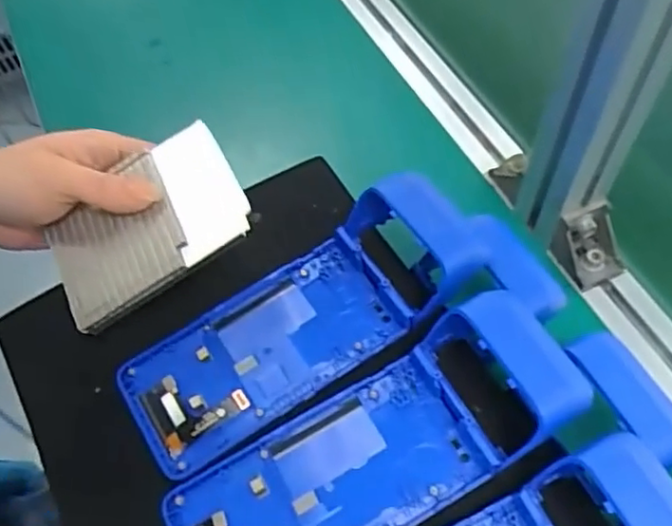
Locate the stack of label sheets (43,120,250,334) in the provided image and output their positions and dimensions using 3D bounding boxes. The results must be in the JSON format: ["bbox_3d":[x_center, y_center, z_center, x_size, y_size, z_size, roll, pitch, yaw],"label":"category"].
[{"bbox_3d":[-0.113,-0.021,0.384,0.117,0.012,0.082,-31,66,2],"label":"stack of label sheets"}]

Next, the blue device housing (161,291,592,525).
[{"bbox_3d":[0.022,0.095,0.338,0.233,0.045,0.084,-27,60,-13],"label":"blue device housing"}]

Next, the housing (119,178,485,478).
[{"bbox_3d":[-0.021,0.028,0.379,0.217,0.056,0.082,-29,60,-14],"label":"housing"}]

